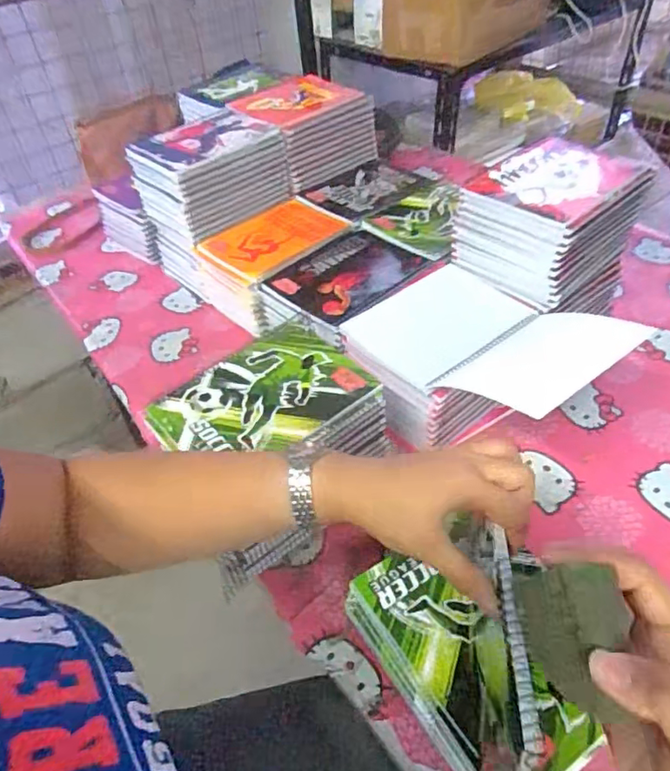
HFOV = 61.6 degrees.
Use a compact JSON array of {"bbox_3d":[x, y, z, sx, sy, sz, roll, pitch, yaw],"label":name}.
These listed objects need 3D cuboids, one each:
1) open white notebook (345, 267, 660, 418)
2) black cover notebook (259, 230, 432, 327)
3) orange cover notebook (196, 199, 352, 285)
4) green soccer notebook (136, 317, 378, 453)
[{"bbox_3d":[0.164,-0.063,0.637,0.210,0.064,0.285,-32,50,-24],"label":"open white notebook"},{"bbox_3d":[0.019,-0.158,0.793,0.156,0.015,0.192,32,56,33],"label":"black cover notebook"},{"bbox_3d":[-0.089,-0.228,0.873,0.203,0.016,0.151,-33,50,-24],"label":"orange cover notebook"},{"bbox_3d":[-0.074,0.012,0.584,0.205,0.013,0.153,-35,51,-26],"label":"green soccer notebook"}]

